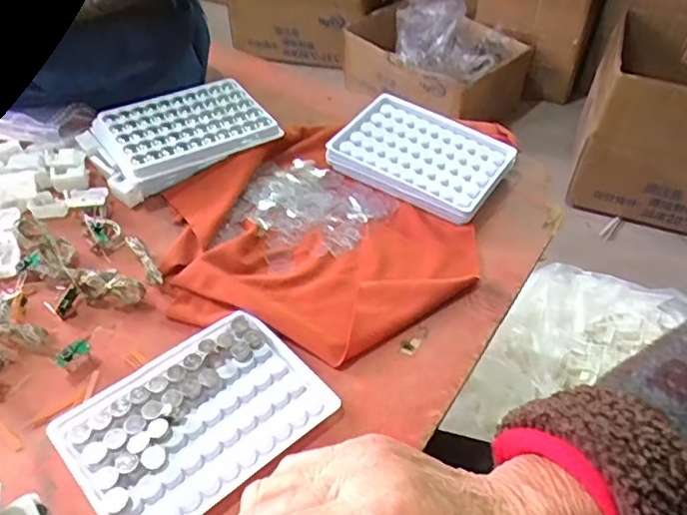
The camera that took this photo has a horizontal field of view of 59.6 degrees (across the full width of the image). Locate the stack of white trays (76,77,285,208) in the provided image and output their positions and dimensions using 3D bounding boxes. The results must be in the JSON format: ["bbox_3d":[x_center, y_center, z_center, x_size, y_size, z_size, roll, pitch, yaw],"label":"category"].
[{"bbox_3d":[-0.136,-0.102,0.495,0.136,0.023,0.091,-26,54,-25],"label":"stack of white trays"}]

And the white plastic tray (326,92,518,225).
[{"bbox_3d":[0.065,-0.086,0.499,0.130,0.022,0.098,26,51,20],"label":"white plastic tray"}]

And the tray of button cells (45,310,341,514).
[{"bbox_3d":[-0.081,0.086,0.331,0.130,0.010,0.098,-33,57,-30],"label":"tray of button cells"}]

